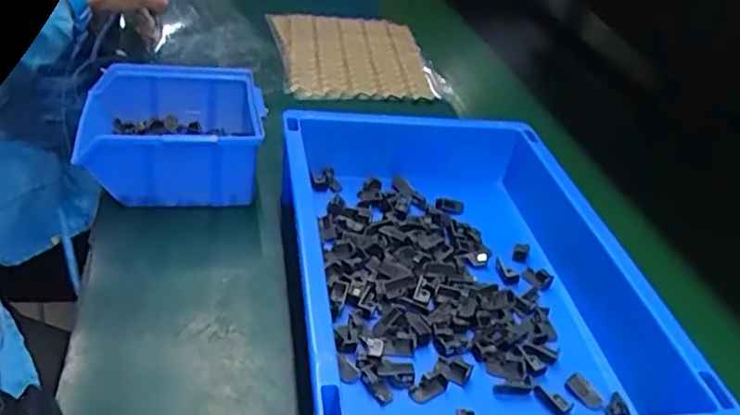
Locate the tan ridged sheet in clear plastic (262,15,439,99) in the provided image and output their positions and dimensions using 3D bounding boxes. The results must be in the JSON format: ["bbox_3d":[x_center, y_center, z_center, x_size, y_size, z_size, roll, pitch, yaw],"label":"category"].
[{"bbox_3d":[-0.023,-0.177,0.749,0.169,0.020,0.192,-2,37,-13],"label":"tan ridged sheet in clear plastic"}]

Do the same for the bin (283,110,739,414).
[{"bbox_3d":[0.058,0.038,0.420,0.212,0.064,0.295,-1,37,-11],"label":"bin"}]

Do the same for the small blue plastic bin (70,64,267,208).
[{"bbox_3d":[-0.150,-0.053,0.504,0.122,0.074,0.110,3,34,-16],"label":"small blue plastic bin"}]

